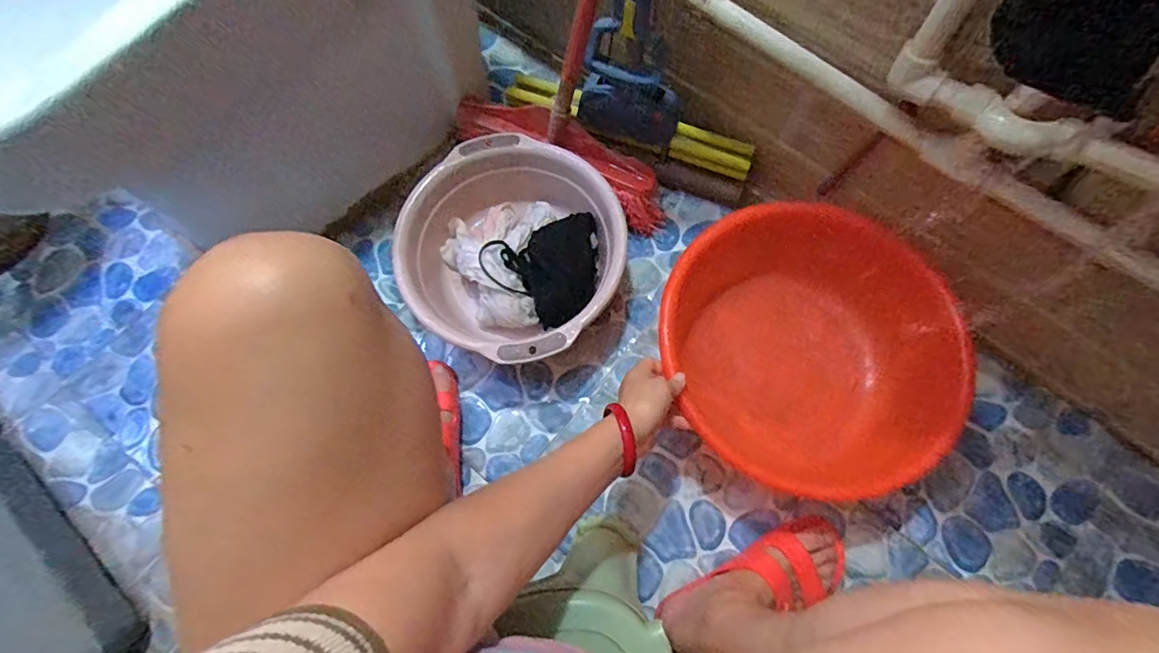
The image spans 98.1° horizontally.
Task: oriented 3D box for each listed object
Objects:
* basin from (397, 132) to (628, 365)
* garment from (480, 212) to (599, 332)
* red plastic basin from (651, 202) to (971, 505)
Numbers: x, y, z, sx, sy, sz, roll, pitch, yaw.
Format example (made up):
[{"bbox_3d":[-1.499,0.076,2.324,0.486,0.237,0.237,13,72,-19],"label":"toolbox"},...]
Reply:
[{"bbox_3d":[-0.089,-0.093,0.712,0.289,0.134,0.275,-1,71,1],"label":"basin"},{"bbox_3d":[-0.038,-0.073,0.705,0.160,0.030,0.137,-21,87,-11],"label":"garment"},{"bbox_3d":[0.294,0.012,0.673,0.347,0.140,0.380,-1,71,1],"label":"red plastic basin"}]

